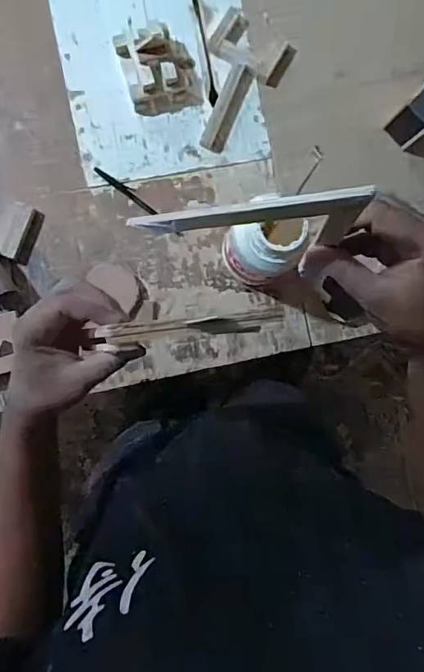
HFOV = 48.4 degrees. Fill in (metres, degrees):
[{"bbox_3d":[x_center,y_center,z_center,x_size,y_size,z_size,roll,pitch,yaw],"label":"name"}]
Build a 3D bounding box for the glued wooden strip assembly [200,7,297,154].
[{"bbox_3d":[0.028,-0.373,0.691,0.113,0.021,0.187,33,86,-5],"label":"glued wooden strip assembly"}]

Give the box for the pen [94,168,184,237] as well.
[{"bbox_3d":[-0.105,-0.195,0.679,0.153,0.010,0.013,37,86,-5],"label":"pen"}]

